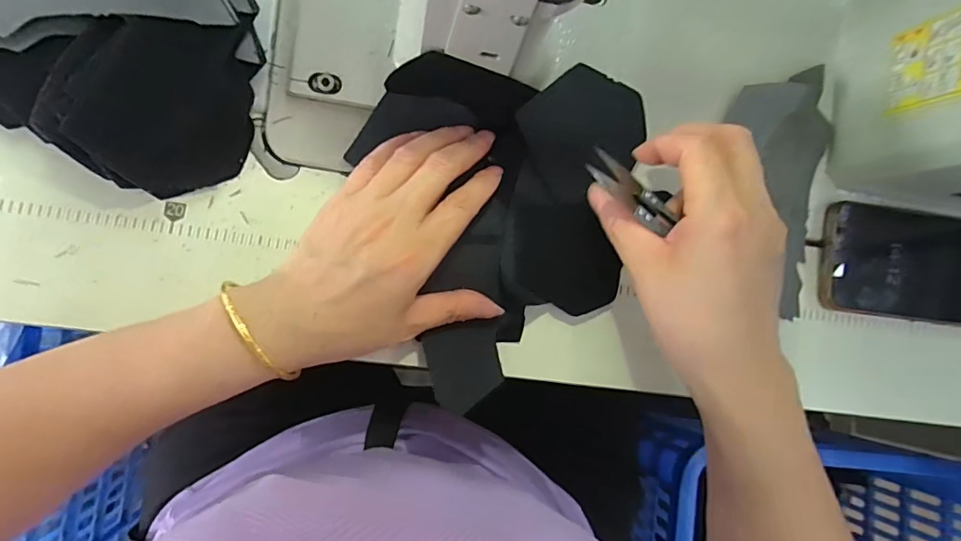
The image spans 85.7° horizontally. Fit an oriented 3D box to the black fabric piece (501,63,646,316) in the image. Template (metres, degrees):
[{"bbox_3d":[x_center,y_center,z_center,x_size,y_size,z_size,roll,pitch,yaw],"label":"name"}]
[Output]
[{"bbox_3d":[0.057,-0.047,0.316,0.072,0.017,0.139,7,98,-7],"label":"black fabric piece"}]

